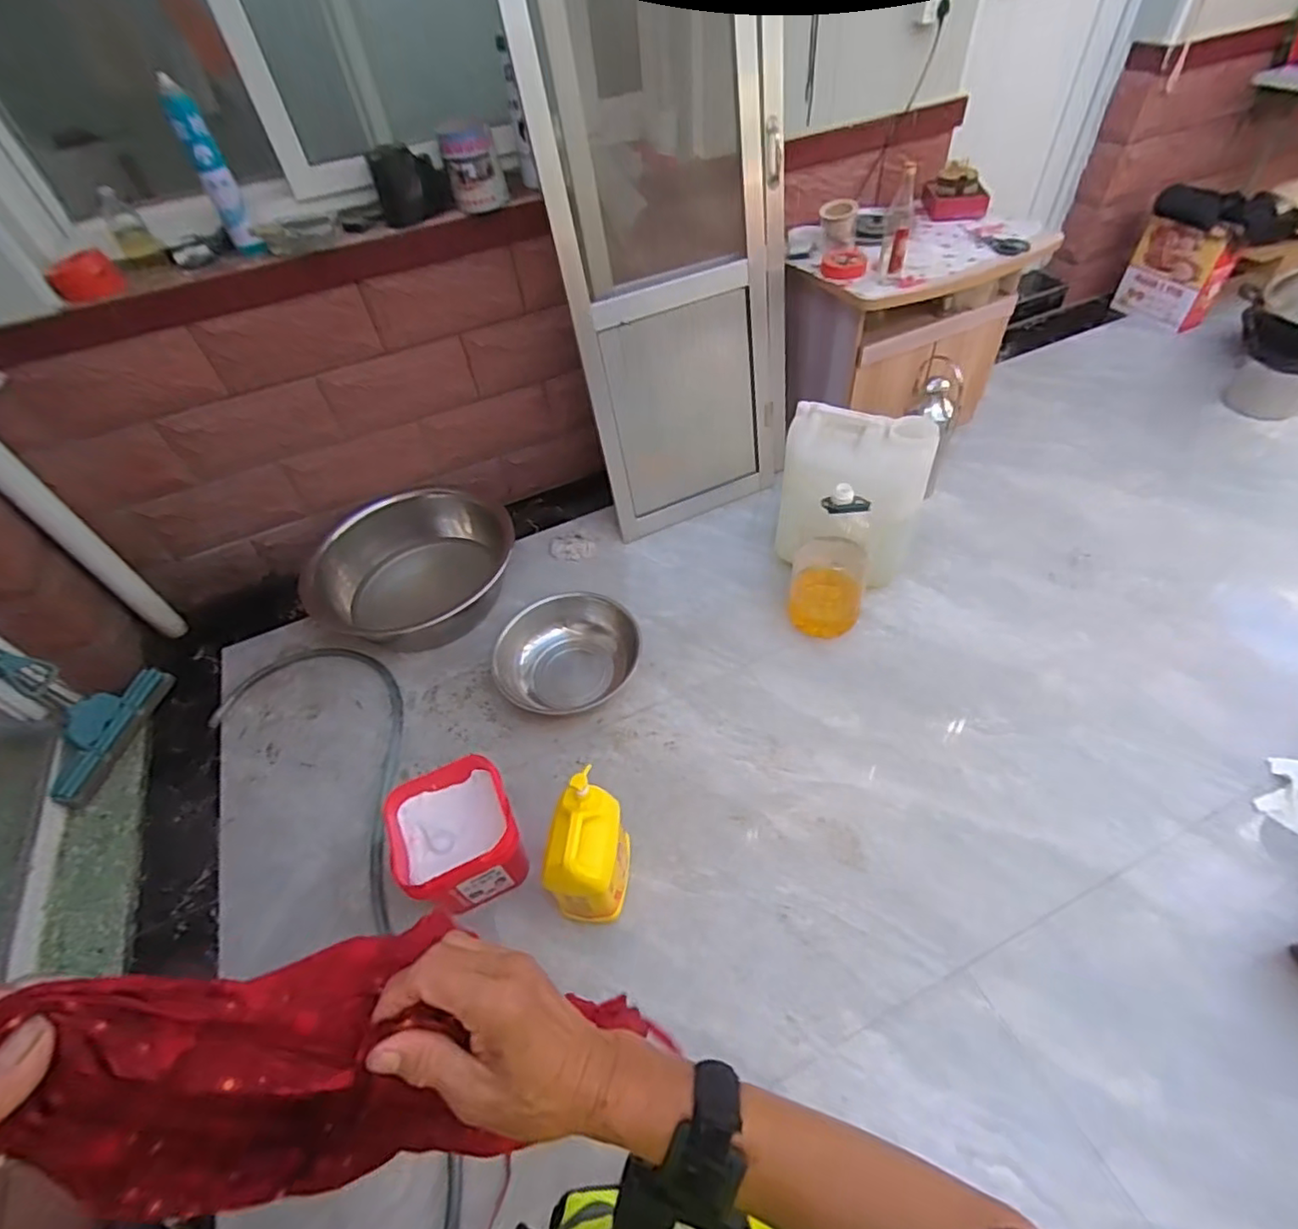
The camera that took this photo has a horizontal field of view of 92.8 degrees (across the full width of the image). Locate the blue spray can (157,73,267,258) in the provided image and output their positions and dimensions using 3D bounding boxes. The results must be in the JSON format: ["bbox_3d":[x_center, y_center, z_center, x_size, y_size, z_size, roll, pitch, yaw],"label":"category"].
[{"bbox_3d":[-0.950,-0.963,1.346,0.063,0.303,0.078,-28,52,-17],"label":"blue spray can"}]

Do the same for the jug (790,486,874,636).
[{"bbox_3d":[0.473,-0.139,1.595,0.183,0.446,0.134,7,50,12],"label":"jug"}]

